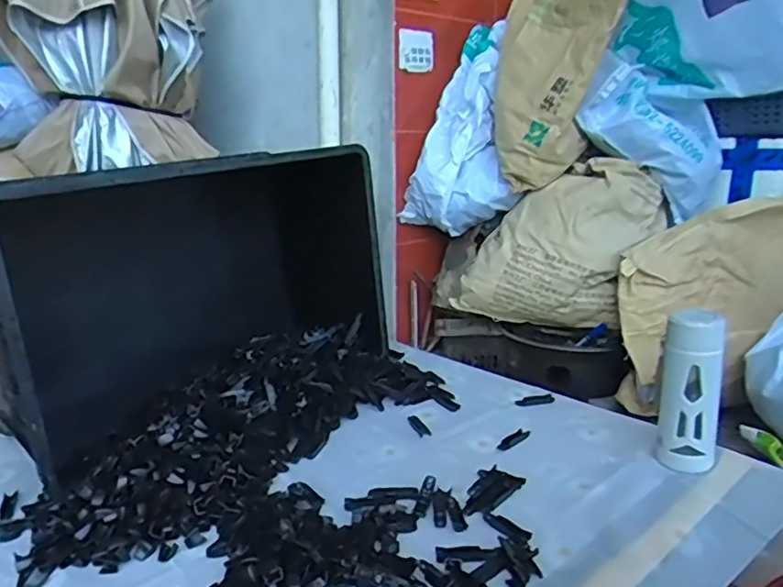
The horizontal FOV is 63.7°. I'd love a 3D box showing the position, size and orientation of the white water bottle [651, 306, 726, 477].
[{"bbox_3d":[0.397,0.128,0.836,0.066,0.208,0.056,-1,13,-3],"label":"white water bottle"}]

